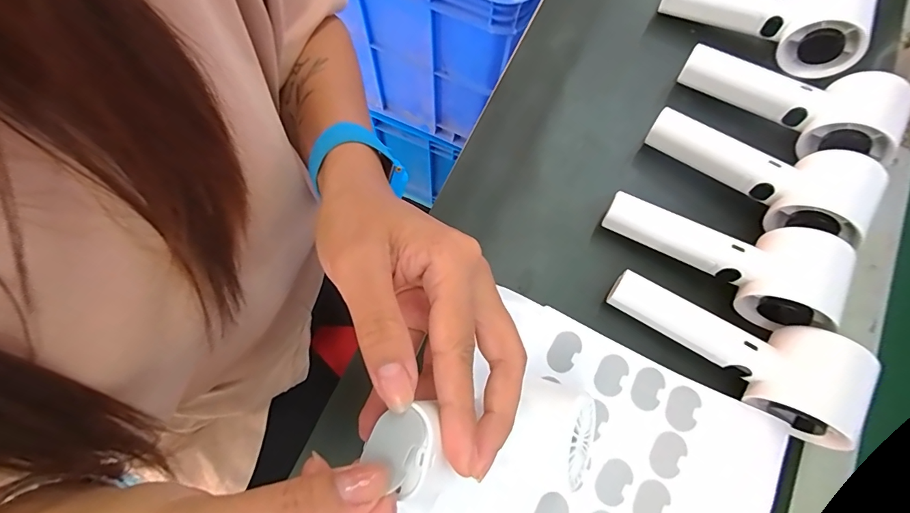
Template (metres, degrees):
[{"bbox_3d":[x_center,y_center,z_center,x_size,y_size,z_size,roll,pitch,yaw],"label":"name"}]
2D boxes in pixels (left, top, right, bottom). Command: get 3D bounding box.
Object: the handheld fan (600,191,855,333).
[{"bbox_3d":[0.185,-0.011,0.308,0.148,0.055,0.060,34,77,12],"label":"handheld fan"}]

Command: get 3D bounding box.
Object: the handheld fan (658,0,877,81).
[{"bbox_3d":[0.262,-0.211,0.369,0.157,0.056,0.063,30,77,11],"label":"handheld fan"}]

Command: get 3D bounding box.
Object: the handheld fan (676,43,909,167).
[{"bbox_3d":[0.258,-0.127,0.338,0.153,0.048,0.059,33,77,12],"label":"handheld fan"}]

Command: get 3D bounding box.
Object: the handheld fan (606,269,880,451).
[{"bbox_3d":[0.186,0.052,0.286,0.160,0.055,0.060,39,78,13],"label":"handheld fan"}]

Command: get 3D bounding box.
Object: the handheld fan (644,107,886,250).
[{"bbox_3d":[0.222,-0.068,0.325,0.150,0.059,0.059,40,79,13],"label":"handheld fan"}]

